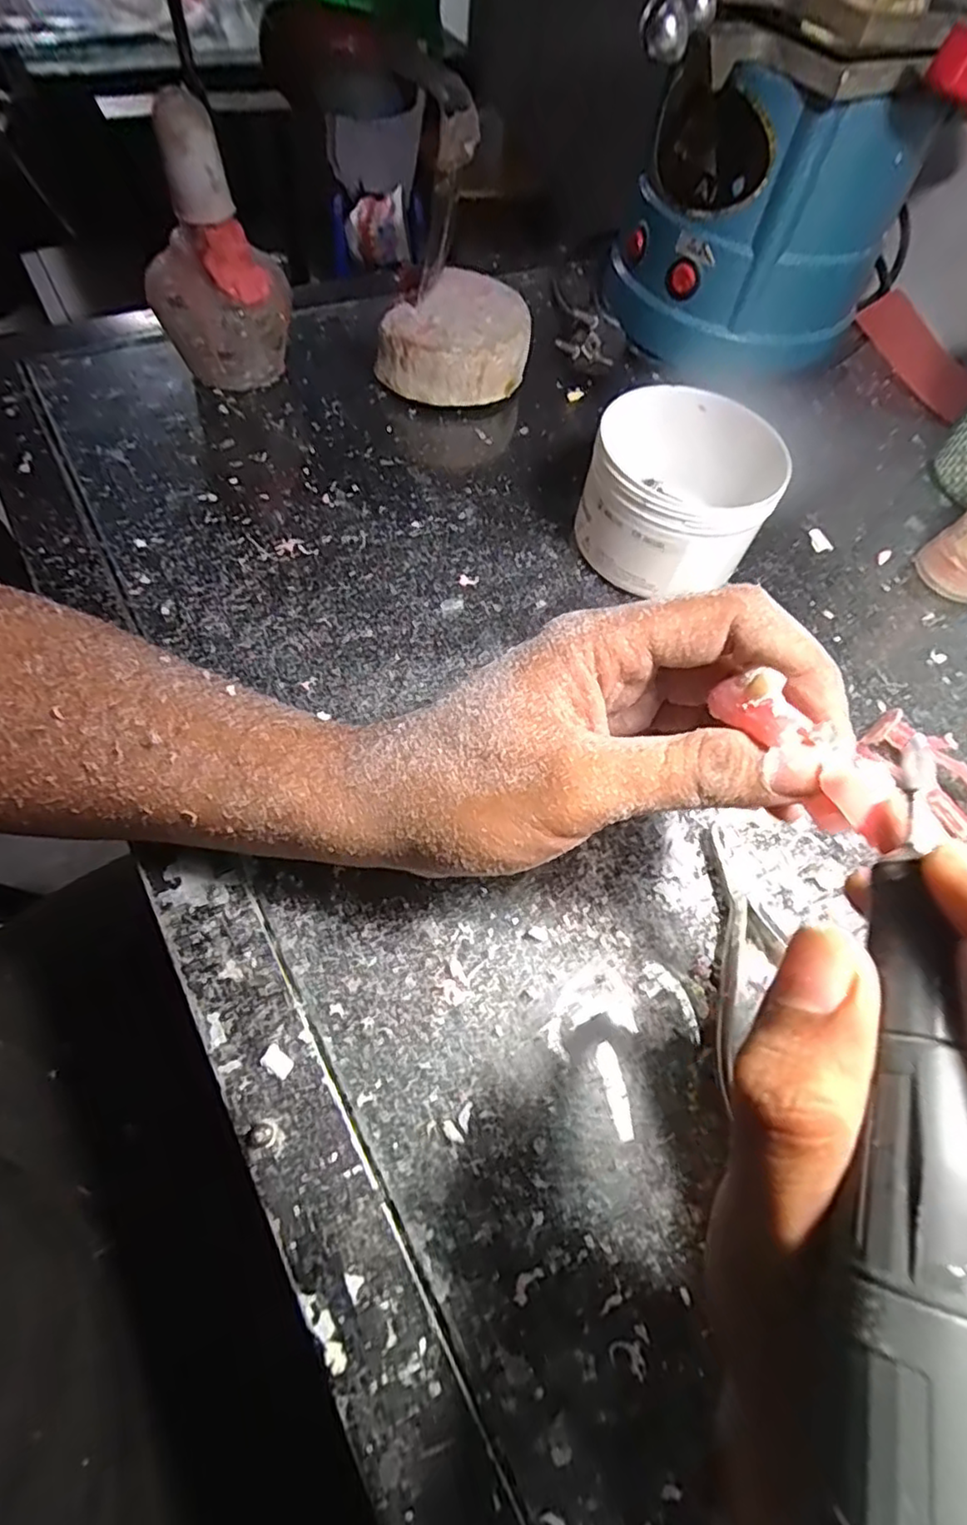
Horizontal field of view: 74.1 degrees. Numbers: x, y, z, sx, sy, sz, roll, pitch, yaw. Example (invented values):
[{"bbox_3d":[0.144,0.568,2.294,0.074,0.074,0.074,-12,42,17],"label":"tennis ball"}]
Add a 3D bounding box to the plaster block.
[{"bbox_3d":[-0.018,-0.263,0.394,0.091,0.037,0.085,3,61,-5],"label":"plaster block"}]

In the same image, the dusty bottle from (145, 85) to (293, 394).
[{"bbox_3d":[-0.142,-0.260,0.336,0.057,0.123,0.053,-35,70,-22],"label":"dusty bottle"}]

